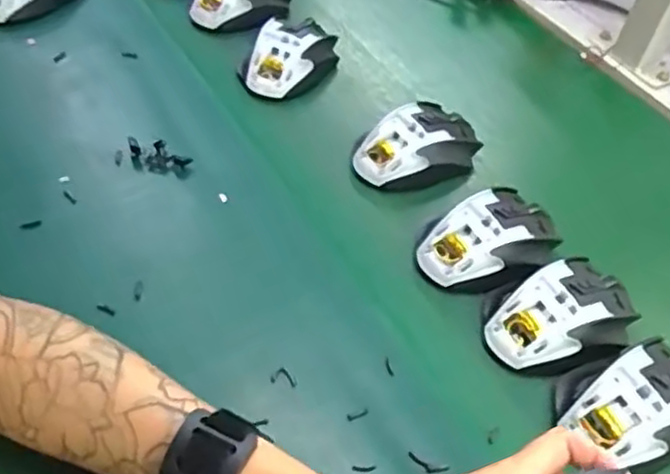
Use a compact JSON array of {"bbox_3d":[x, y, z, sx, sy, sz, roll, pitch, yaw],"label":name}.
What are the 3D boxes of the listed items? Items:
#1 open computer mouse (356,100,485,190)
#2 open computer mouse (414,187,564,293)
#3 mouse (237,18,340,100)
[{"bbox_3d":[0.070,-0.078,0.587,0.113,0.035,0.071,-16,53,-22],"label":"open computer mouse"},{"bbox_3d":[0.118,0.004,0.516,0.106,0.031,0.070,-22,55,-25],"label":"open computer mouse"},{"bbox_3d":[-0.041,-0.172,0.653,0.063,0.034,0.104,31,51,18],"label":"mouse"}]

